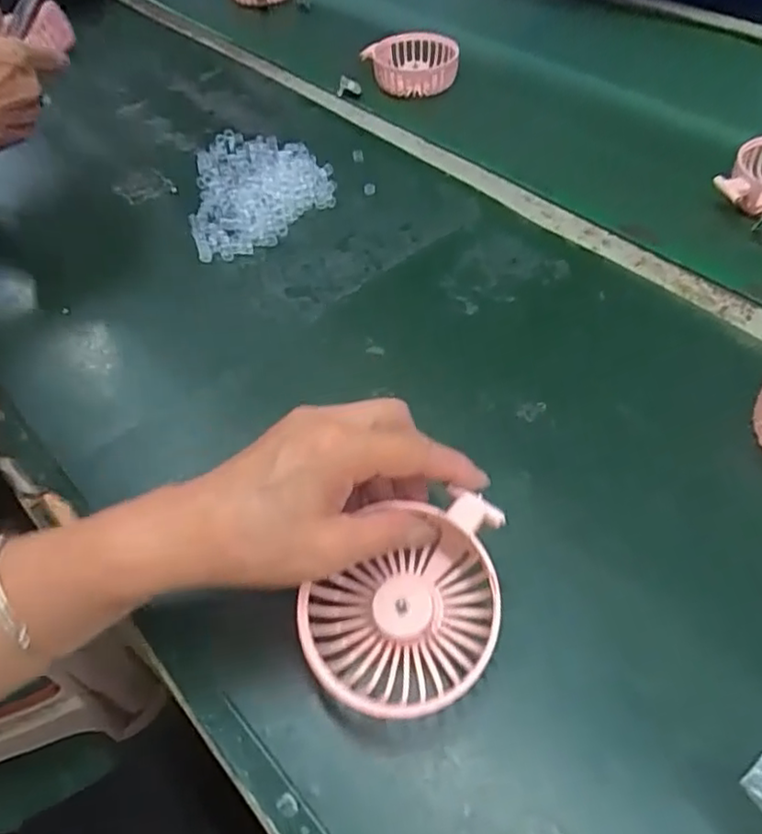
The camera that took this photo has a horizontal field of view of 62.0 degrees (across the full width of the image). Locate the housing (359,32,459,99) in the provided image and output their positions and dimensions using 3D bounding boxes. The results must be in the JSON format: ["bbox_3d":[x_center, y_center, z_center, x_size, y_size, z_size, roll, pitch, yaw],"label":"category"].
[{"bbox_3d":[0.032,-0.372,0.672,0.088,0.044,0.080,-9,43,-8],"label":"housing"}]

